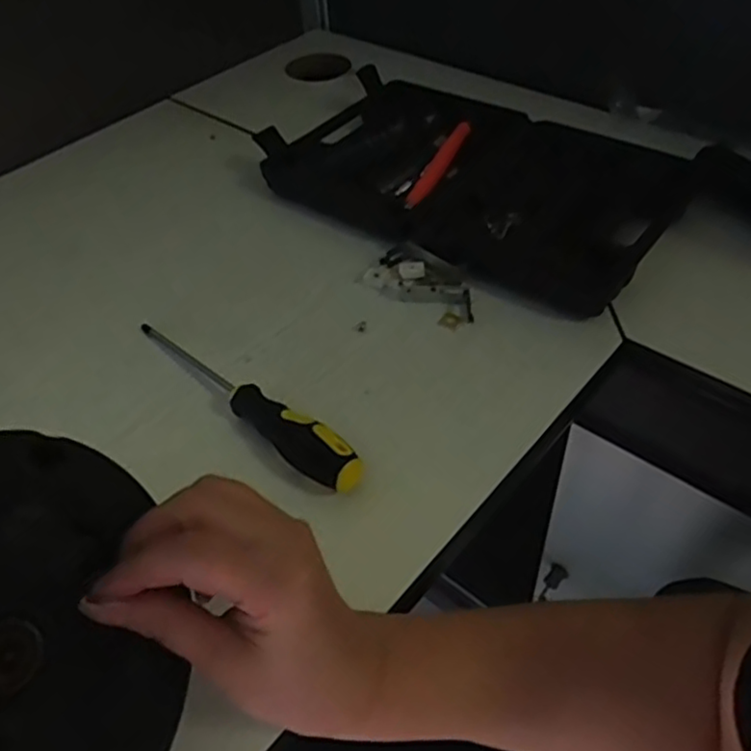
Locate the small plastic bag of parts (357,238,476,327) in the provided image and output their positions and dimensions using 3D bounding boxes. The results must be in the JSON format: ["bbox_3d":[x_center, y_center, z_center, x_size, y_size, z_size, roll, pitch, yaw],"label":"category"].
[{"bbox_3d":[0.038,-0.070,0.514,0.094,0.013,0.047,33,57,30],"label":"small plastic bag of parts"}]

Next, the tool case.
[{"bbox_3d":[0.080,-0.176,0.589,0.340,0.038,0.209,28,54,27],"label":"tool case"}]

